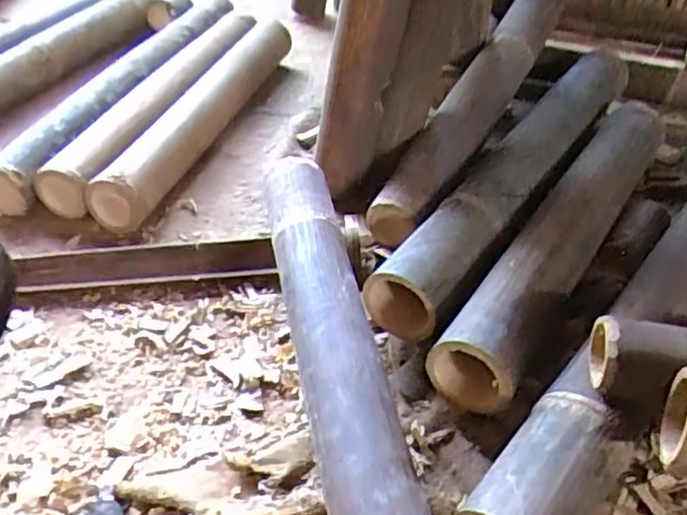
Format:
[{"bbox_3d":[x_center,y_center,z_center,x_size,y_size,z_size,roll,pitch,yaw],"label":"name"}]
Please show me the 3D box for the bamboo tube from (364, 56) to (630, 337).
[{"bbox_3d":[0.226,-0.111,0.835,0.076,0.072,0.589,26,48,27],"label":"bamboo tube"}]

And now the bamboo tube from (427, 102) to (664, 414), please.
[{"bbox_3d":[0.248,-0.039,0.739,0.083,0.064,0.515,25,48,26],"label":"bamboo tube"}]

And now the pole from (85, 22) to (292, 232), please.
[{"bbox_3d":[-0.197,-0.212,0.970,0.073,0.069,0.498,12,44,15],"label":"pole"}]

